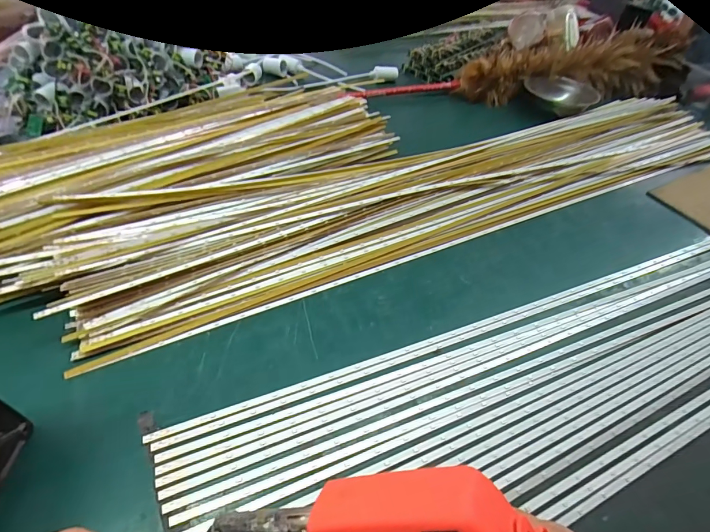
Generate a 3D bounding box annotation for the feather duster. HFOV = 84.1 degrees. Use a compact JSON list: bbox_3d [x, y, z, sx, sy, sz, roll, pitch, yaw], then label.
[{"bbox_3d":[0.322,-0.384,0.751,0.672,0.091,0.142,-7,48,-11],"label":"feather duster"}]

